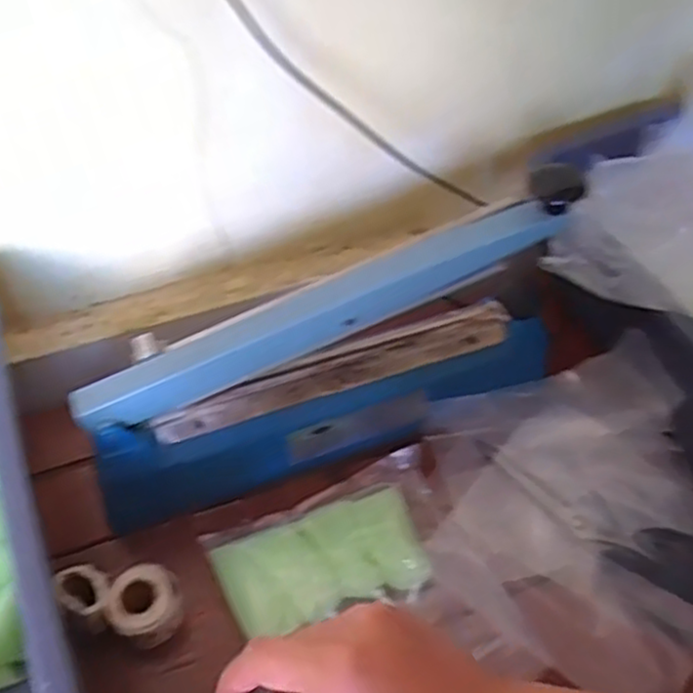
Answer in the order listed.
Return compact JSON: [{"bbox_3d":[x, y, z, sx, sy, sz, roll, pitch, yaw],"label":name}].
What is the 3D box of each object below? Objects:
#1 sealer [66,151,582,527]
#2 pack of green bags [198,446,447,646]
[{"bbox_3d":[-0.013,-0.002,0.577,0.391,0.167,0.085,-16,48,-16],"label":"sealer"},{"bbox_3d":[-0.003,0.147,0.553,0.186,0.024,0.102,-15,48,-15],"label":"pack of green bags"}]

